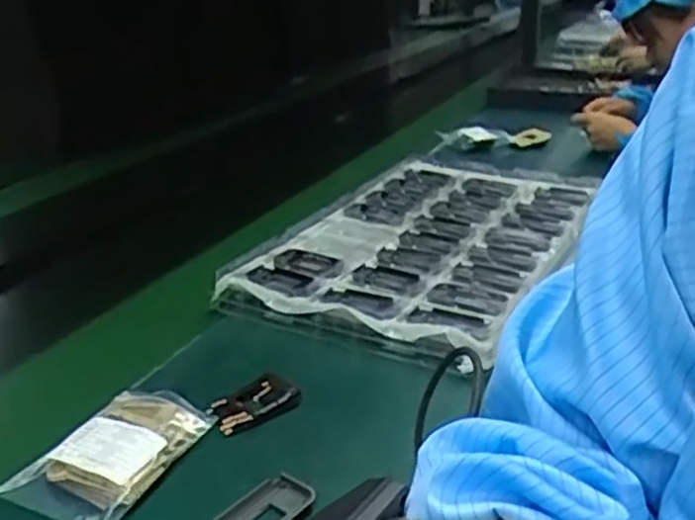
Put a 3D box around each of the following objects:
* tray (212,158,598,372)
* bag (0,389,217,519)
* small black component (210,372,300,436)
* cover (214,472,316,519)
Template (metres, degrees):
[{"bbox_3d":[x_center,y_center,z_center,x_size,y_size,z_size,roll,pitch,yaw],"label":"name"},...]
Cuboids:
[{"bbox_3d":[0.119,-0.033,0.909,0.303,0.044,0.562,9,25,26],"label":"tray"},{"bbox_3d":[-0.164,0.133,0.525,0.085,0.015,0.131,7,24,23],"label":"bag"},{"bbox_3d":[-0.075,0.113,0.589,0.074,0.005,0.046,-20,28,-37],"label":"small black component"},{"bbox_3d":[-0.058,0.163,0.476,0.039,0.008,0.074,16,28,38],"label":"cover"}]

